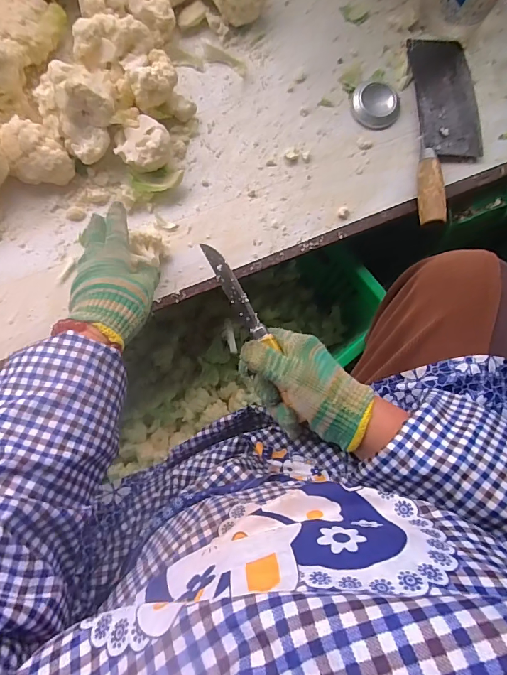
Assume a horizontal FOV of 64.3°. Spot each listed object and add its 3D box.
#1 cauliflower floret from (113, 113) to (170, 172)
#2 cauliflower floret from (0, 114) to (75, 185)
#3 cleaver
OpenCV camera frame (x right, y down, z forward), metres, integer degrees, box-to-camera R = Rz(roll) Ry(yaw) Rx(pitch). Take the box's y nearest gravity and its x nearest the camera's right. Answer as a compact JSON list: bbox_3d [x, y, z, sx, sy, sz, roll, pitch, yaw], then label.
[{"bbox_3d":[-0.130,-0.224,0.480,0.060,0.042,0.052,-24,84,-6],"label":"cauliflower floret"},{"bbox_3d":[-0.253,-0.209,0.474,0.076,0.049,0.056,35,81,2],"label":"cauliflower floret"},{"bbox_3d":[0.252,-0.272,0.518,0.089,0.030,0.266,2,82,-3],"label":"cleaver"}]

